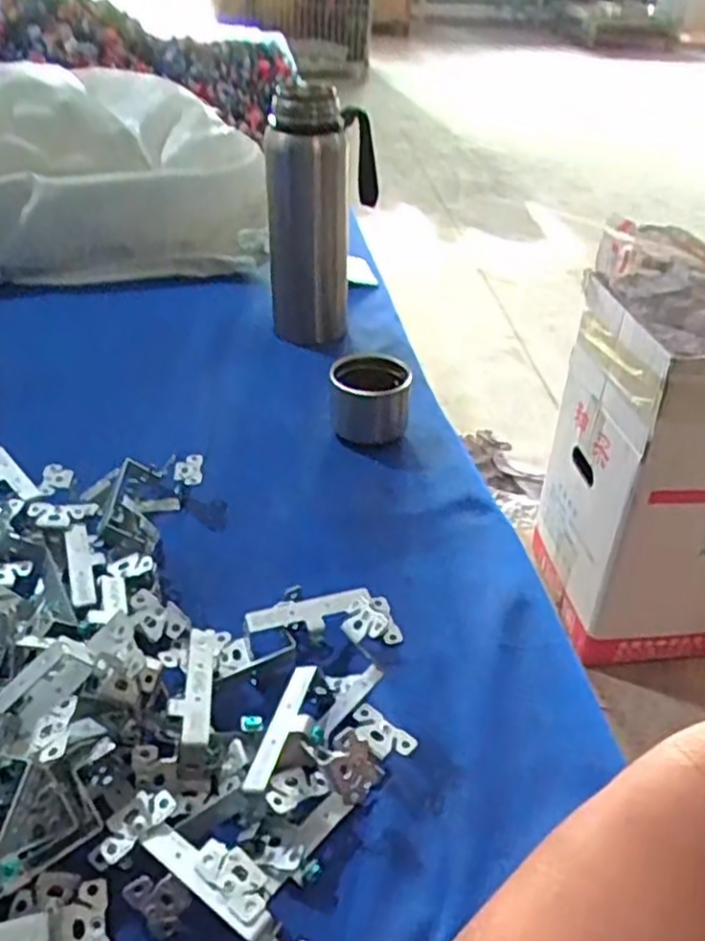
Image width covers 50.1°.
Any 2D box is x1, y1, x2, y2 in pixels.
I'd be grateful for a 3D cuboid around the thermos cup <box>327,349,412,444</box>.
[{"bbox_3d":[0.013,-0.055,0.595,0.059,0.057,0.054,2,37,-2],"label":"thermos cup"}]

